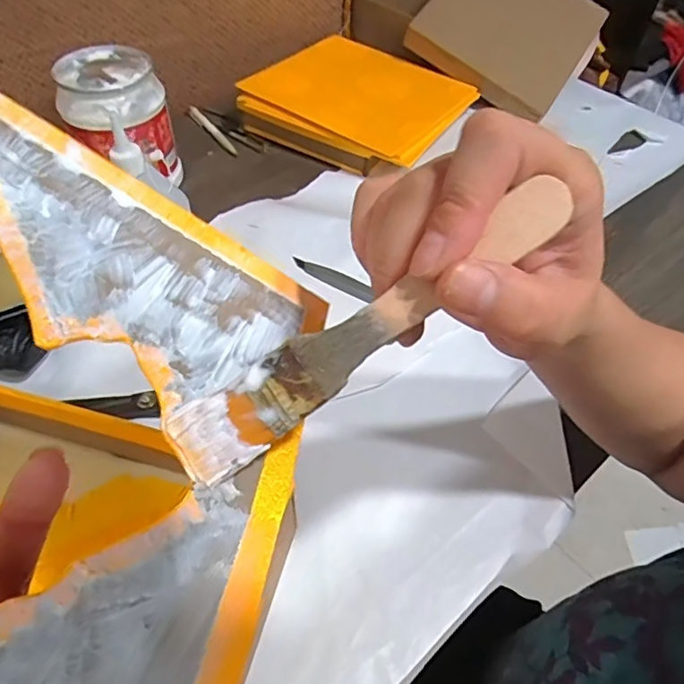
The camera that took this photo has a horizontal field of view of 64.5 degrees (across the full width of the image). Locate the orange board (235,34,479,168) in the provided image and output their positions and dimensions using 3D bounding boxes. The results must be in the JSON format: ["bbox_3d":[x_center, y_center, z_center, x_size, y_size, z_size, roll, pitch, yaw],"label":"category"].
[{"bbox_3d":[0.033,-0.340,0.735,0.264,0.027,0.227,24,53,16],"label":"orange board"}]

